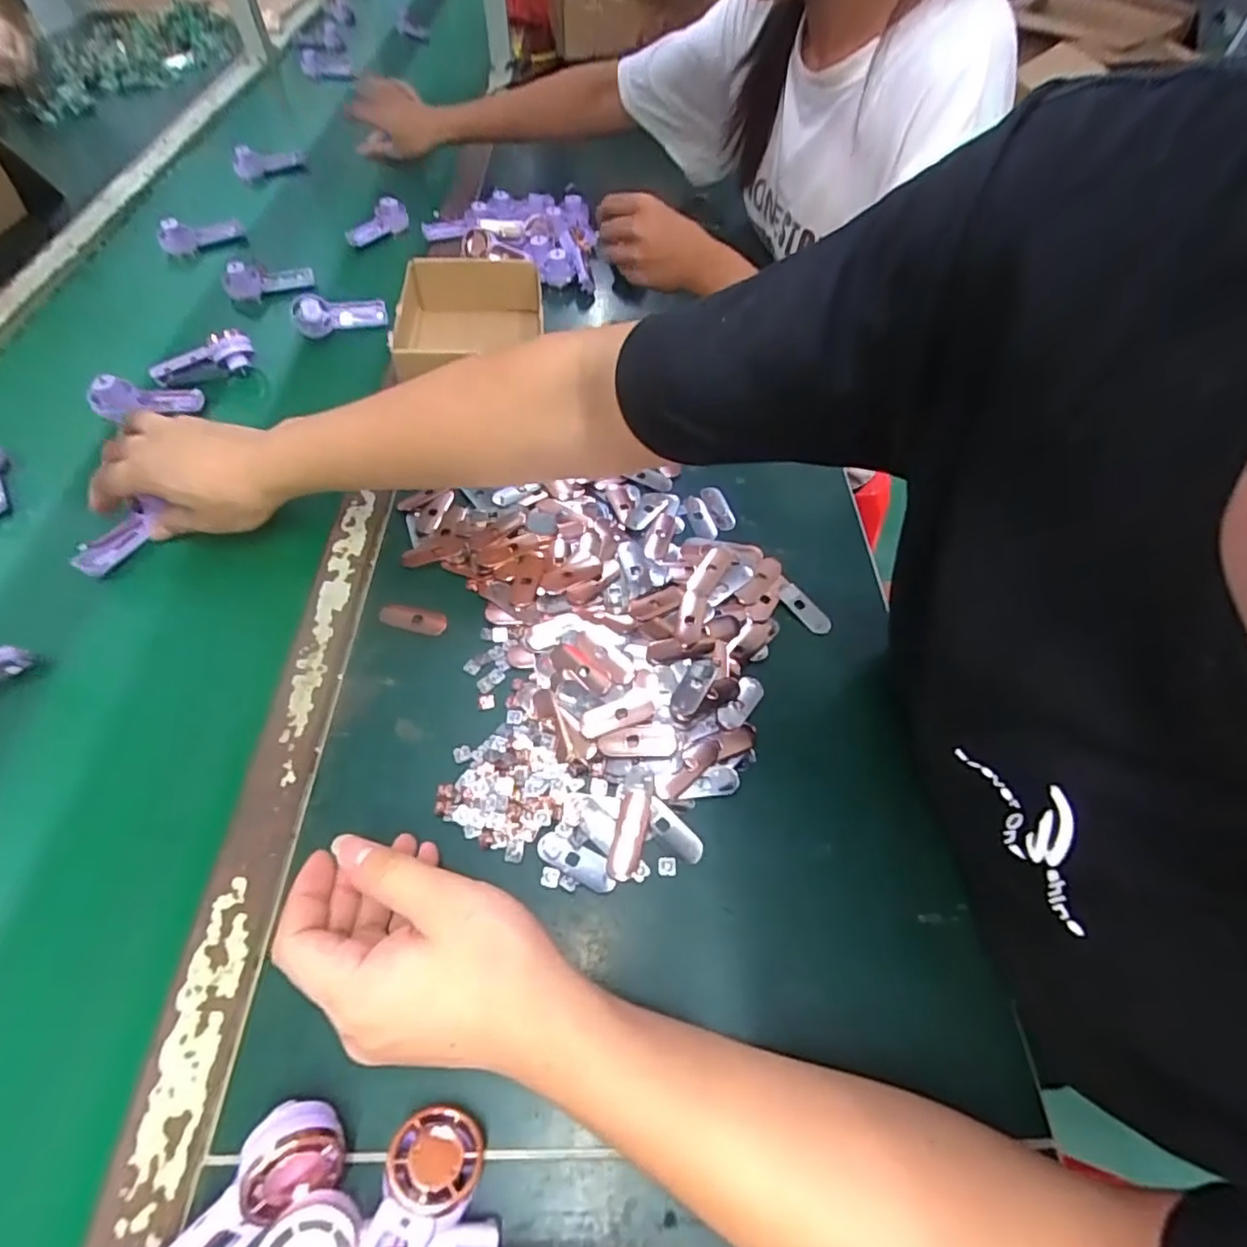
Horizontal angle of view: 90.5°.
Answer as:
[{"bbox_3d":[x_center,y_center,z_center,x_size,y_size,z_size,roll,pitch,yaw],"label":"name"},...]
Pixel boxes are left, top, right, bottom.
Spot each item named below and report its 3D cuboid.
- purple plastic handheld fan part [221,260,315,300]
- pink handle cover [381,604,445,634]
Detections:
[{"bbox_3d":[-0.388,-0.373,0.678,0.092,0.042,0.014,-10,57,-8],"label":"purple plastic handheld fan part"},{"bbox_3d":[-0.156,-0.005,0.456,0.050,0.004,0.020,13,56,8],"label":"pink handle cover"}]

